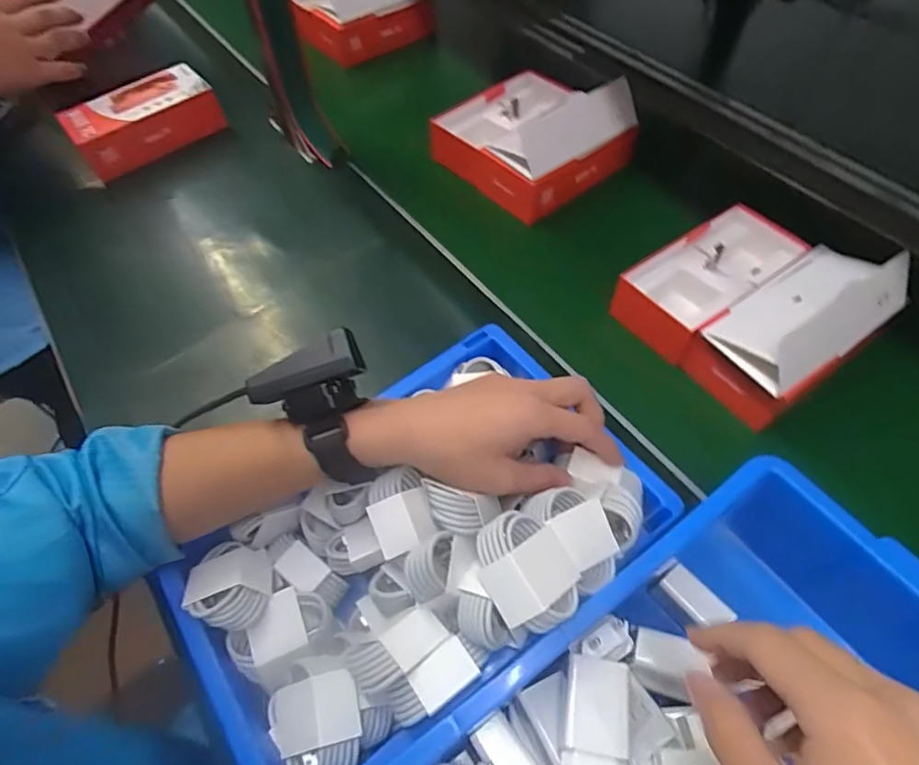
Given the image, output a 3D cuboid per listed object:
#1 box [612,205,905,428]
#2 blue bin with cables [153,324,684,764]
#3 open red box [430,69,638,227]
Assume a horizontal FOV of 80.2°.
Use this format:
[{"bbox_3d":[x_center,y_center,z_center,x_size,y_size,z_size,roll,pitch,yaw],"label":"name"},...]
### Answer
[{"bbox_3d":[0.275,-0.085,0.505,0.184,0.101,0.178,-31,61,-18],"label":"box"},{"bbox_3d":[-0.029,0.100,0.363,0.307,0.092,0.203,-33,61,-19],"label":"blue bin with cables"},{"bbox_3d":[0.085,-0.312,0.674,0.190,0.104,0.193,-34,62,-20],"label":"open red box"}]

